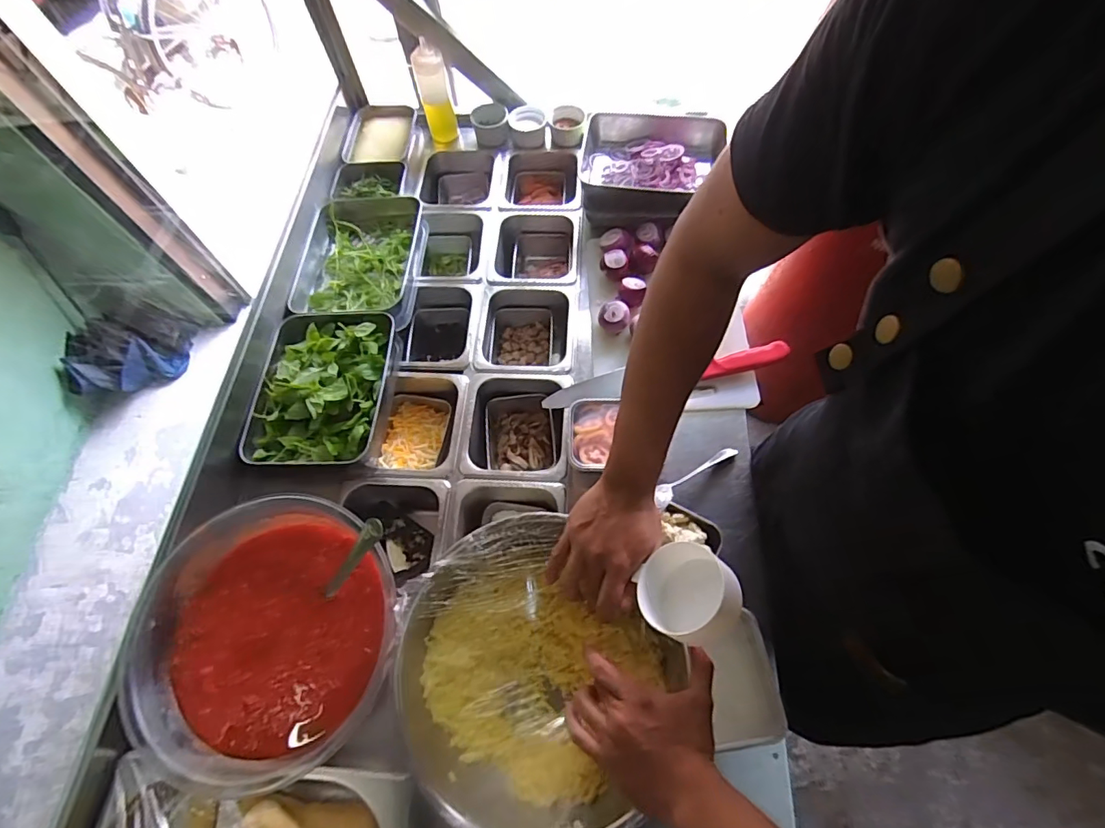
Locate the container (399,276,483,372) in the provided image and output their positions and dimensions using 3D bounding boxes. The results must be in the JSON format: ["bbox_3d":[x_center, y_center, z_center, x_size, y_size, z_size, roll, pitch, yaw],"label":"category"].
[{"bbox_3d":[-0.194,-0.128,0.895,0.136,0.117,0.176,3,65,4],"label":"container"}]

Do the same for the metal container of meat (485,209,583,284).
[{"bbox_3d":[-0.033,-0.286,0.956,0.167,0.101,0.183,1,65,3],"label":"metal container of meat"}]

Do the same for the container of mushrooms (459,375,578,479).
[{"bbox_3d":[-0.055,0.033,0.798,0.152,0.106,0.172,0,64,3],"label":"container of mushrooms"}]

